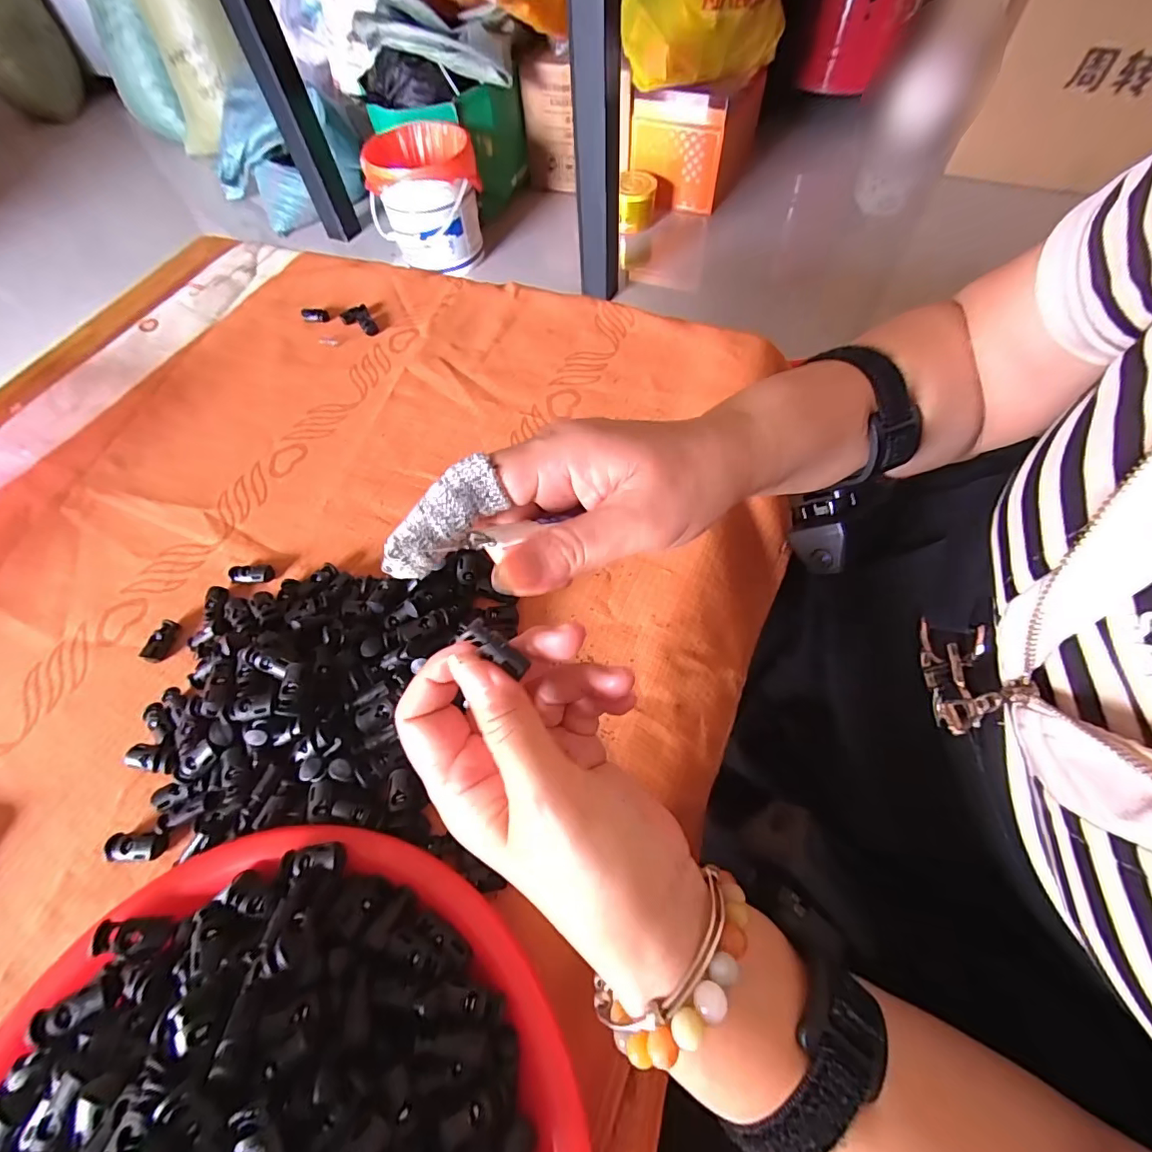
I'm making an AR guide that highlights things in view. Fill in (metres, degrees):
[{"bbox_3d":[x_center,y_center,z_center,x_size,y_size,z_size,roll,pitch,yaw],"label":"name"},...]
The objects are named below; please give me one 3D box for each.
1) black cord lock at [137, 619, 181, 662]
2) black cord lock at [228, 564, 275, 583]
[{"bbox_3d":[-0.270,0.043,0.326,0.013,0.011,0.028,13,62,12],"label":"black cord lock"},{"bbox_3d":[-0.225,-0.002,0.347,0.029,0.007,0.014,-3,60,3],"label":"black cord lock"}]

